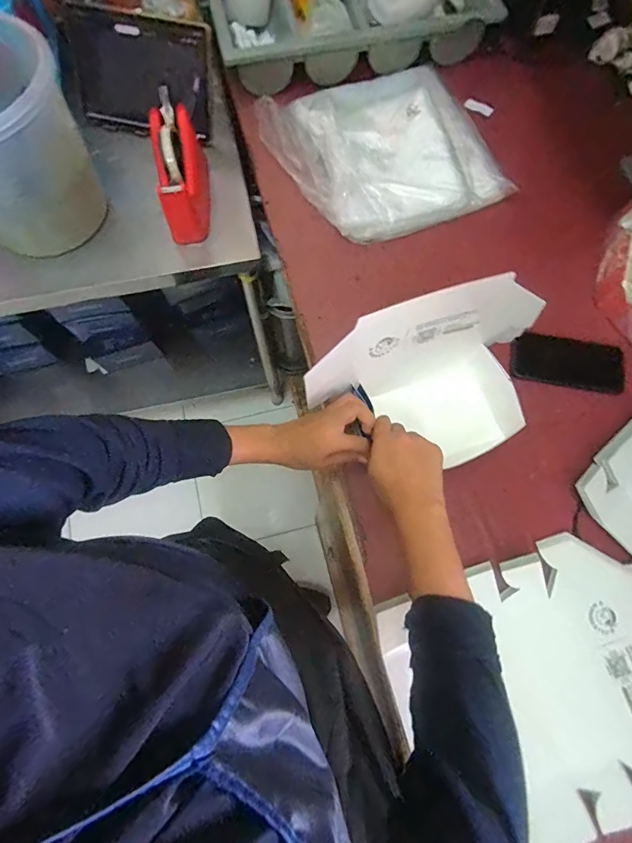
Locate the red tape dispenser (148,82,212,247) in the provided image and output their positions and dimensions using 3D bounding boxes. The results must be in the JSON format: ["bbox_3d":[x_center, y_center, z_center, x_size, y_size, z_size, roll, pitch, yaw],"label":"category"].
[{"bbox_3d":[-0.223,-0.423,0.729,0.083,0.103,0.208,-10,74,-4],"label":"red tape dispenser"}]

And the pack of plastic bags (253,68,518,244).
[{"bbox_3d":[0.115,-0.470,0.758,0.359,0.051,0.330,-20,75,-7],"label":"pack of plastic bags"}]

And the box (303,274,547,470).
[{"bbox_3d":[0.137,-0.037,0.494,0.269,0.170,0.139,-14,74,-5],"label":"box"}]

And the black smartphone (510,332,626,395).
[{"bbox_3d":[0.375,-0.091,0.644,0.164,0.011,0.088,9,73,2],"label":"black smartphone"}]

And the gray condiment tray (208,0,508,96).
[{"bbox_3d":[0.055,-0.774,0.769,0.485,0.096,0.273,-14,74,-5],"label":"gray condiment tray"}]

